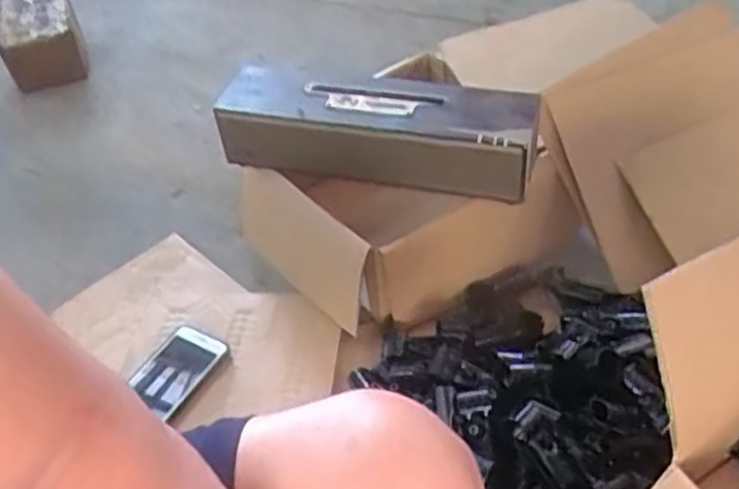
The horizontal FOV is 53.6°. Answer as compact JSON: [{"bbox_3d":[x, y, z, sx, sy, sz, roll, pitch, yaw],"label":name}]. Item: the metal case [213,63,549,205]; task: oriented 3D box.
[{"bbox_3d":[0.006,-0.149,0.938,0.407,0.078,0.130,11,47,18],"label":"metal case"}]

